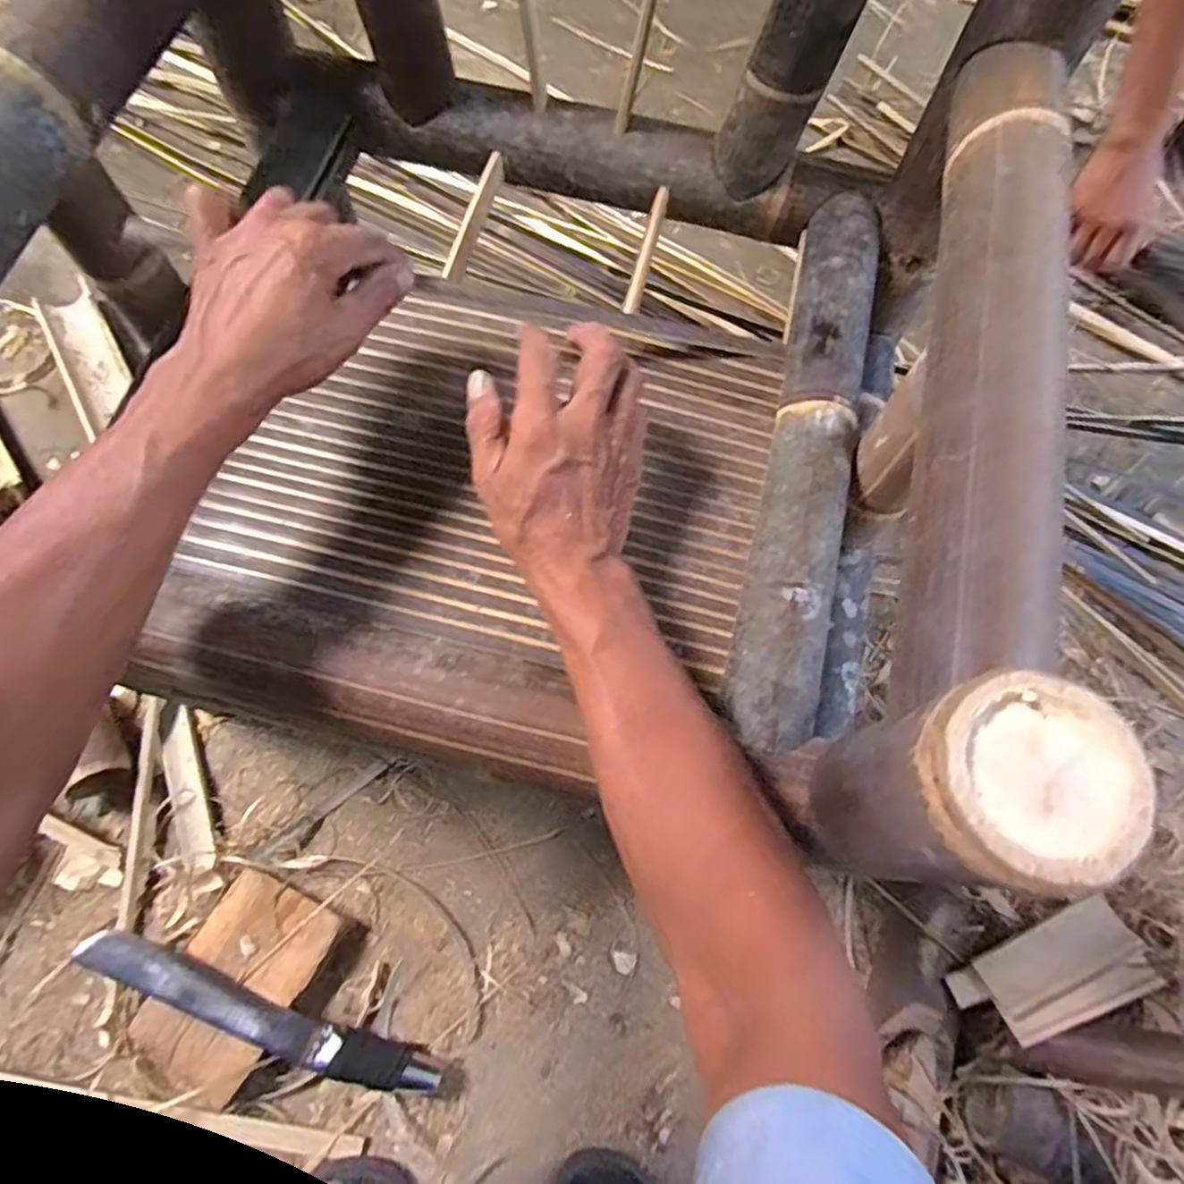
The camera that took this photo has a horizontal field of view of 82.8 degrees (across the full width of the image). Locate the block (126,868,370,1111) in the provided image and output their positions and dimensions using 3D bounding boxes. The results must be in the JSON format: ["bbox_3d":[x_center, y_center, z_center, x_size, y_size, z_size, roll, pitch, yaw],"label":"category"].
[{"bbox_3d":[-0.315,0.360,0.616,0.134,0.054,0.176,28,72,8],"label":"block"}]

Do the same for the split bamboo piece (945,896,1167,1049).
[{"bbox_3d":[0.395,0.333,0.577,0.149,0.009,0.074,-37,60,12],"label":"split bamboo piece"}]

